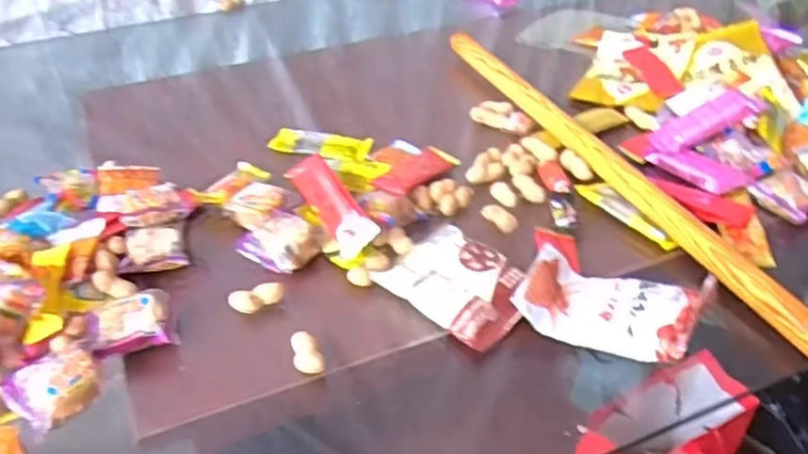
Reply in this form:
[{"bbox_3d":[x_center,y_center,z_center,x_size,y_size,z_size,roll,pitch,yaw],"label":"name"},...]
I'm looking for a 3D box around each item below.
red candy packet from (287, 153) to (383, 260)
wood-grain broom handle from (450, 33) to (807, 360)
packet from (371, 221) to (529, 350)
[{"bbox_3d":[-0.062,-0.028,0.568,0.028,0.024,0.122,-21,43,-23],"label":"red candy packet"},{"bbox_3d":[0.195,-0.042,0.601,0.019,0.022,0.600,-17,41,-19],"label":"wood-grain broom handle"},{"bbox_3d":[0.043,0.046,0.517,0.100,0.027,0.078,30,48,33],"label":"packet"}]

